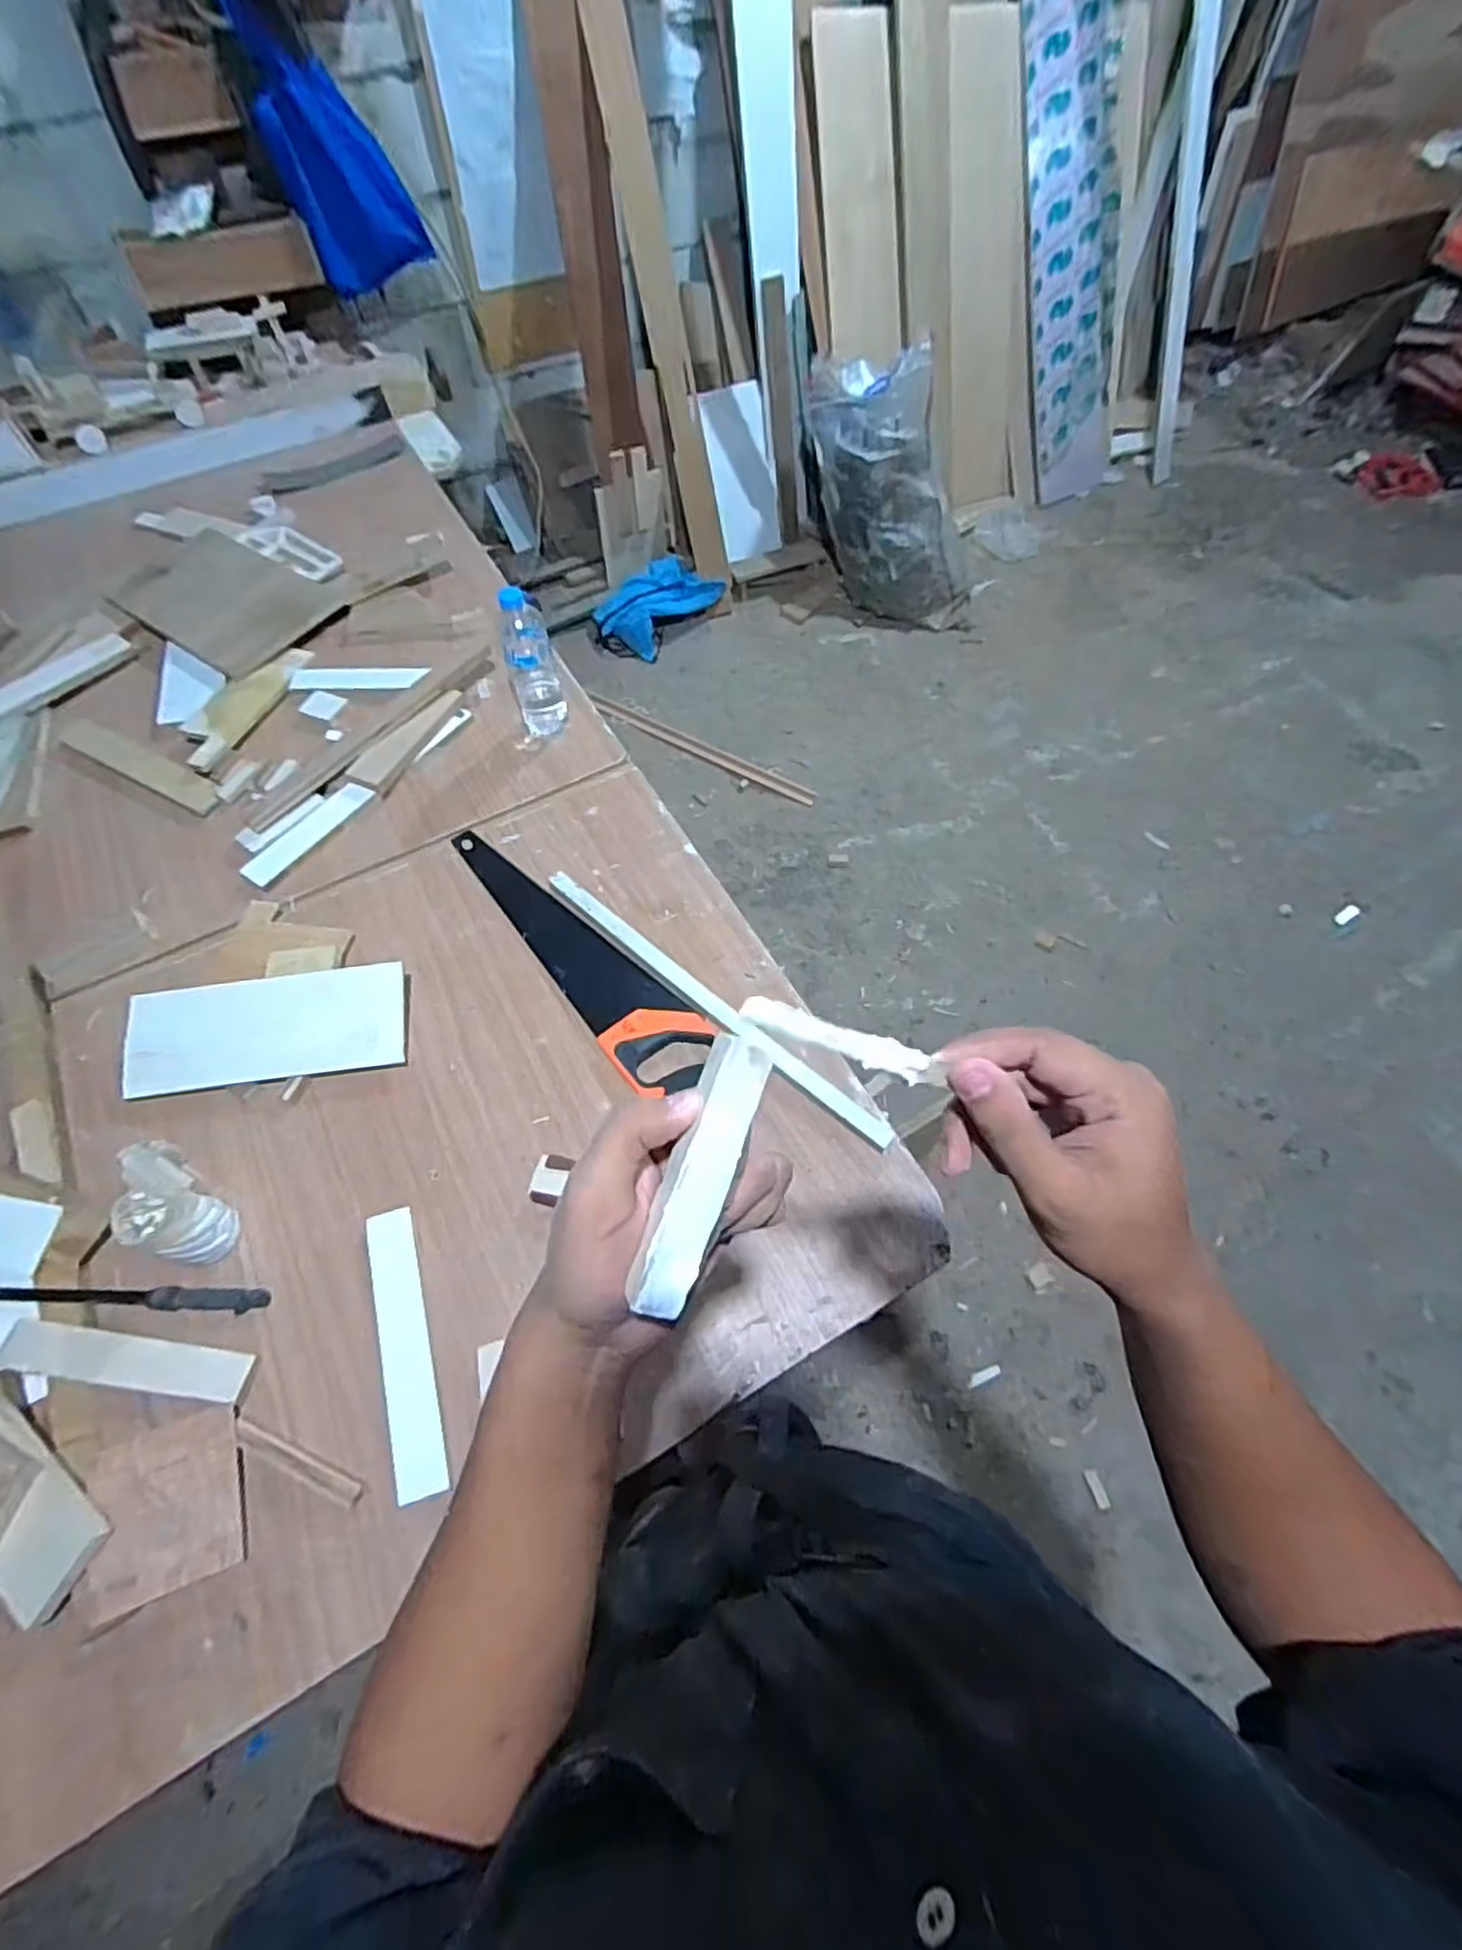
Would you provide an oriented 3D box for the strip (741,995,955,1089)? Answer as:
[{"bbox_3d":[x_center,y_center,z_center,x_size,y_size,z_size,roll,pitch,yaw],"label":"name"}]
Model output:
[{"bbox_3d":[0.043,0.025,0.284,0.082,0.006,0.012,20,63,-9],"label":"strip"}]

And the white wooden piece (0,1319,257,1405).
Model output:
[{"bbox_3d":[-0.566,0.361,0.694,0.226,0.010,0.043,9,54,0],"label":"white wooden piece"}]

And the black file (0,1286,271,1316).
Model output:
[{"bbox_3d":[-0.624,0.323,0.738,0.316,0.024,0.021,0,62,1],"label":"black file"}]

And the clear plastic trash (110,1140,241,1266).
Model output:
[{"bbox_3d":[-0.581,0.223,0.751,0.156,0.092,0.062,33,68,17],"label":"clear plastic trash"}]

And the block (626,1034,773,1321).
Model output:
[{"bbox_3d":[-0.010,0.073,0.276,0.022,0.012,0.103,19,88,11],"label":"block"}]

